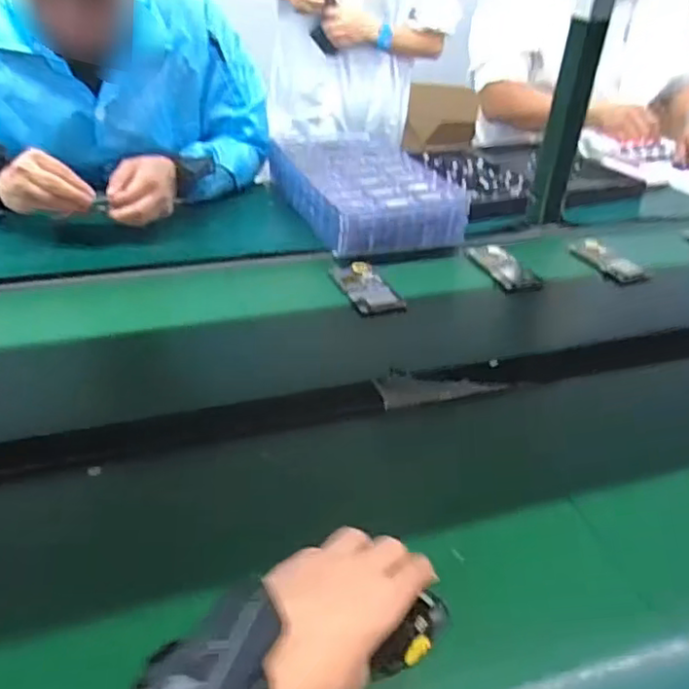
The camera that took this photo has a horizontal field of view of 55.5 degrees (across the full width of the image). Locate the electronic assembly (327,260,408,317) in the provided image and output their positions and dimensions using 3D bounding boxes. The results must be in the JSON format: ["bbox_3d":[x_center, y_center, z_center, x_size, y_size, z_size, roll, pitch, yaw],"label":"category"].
[{"bbox_3d":[0.027,-0.080,0.890,0.067,0.007,0.129,-9,37,-21],"label":"electronic assembly"}]

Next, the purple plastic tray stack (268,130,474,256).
[{"bbox_3d":[0.025,-0.269,1.108,0.223,0.080,0.381,-7,37,-19],"label":"purple plastic tray stack"}]

